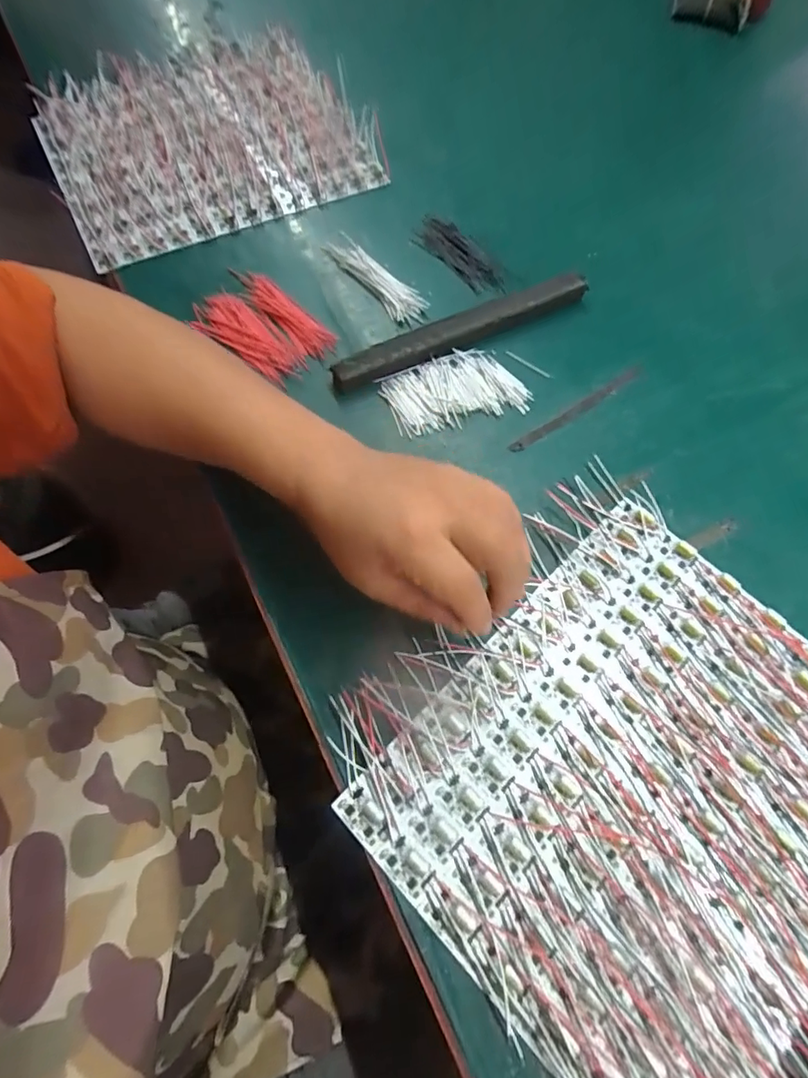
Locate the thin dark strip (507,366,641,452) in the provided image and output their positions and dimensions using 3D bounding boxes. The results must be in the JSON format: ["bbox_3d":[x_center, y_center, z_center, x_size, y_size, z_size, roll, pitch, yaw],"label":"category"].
[{"bbox_3d":[0.141,-0.105,0.408,0.138,0.004,0.011,-32,72,-15],"label":"thin dark strip"}]

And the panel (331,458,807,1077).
[{"bbox_3d":[0.161,0.157,0.298,0.292,0.010,0.351,-40,74,-17],"label":"panel"}]

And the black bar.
[{"bbox_3d":[0.051,-0.175,0.423,0.236,0.021,0.023,-24,70,-12],"label":"black bar"}]

